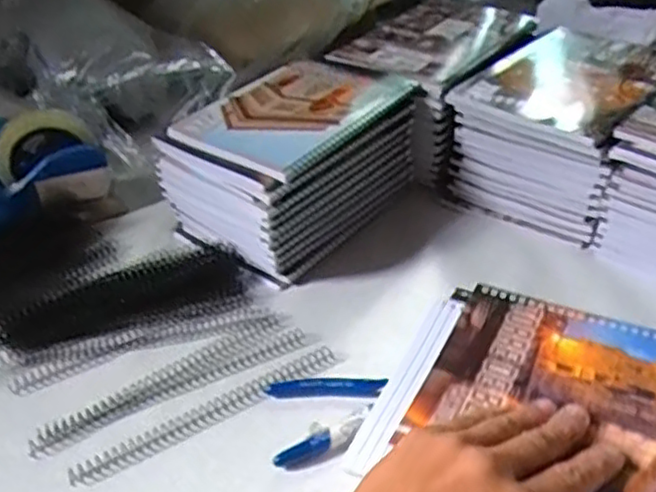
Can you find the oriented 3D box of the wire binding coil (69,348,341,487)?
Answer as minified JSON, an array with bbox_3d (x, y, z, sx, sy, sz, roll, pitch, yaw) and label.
[{"bbox_3d":[-0.085,0.125,0.508,0.210,0.011,0.021,-24,40,-20],"label":"wire binding coil"}]

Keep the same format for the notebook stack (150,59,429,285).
[{"bbox_3d":[-0.029,-0.082,0.669,0.153,0.119,0.219,27,49,36],"label":"notebook stack"}]

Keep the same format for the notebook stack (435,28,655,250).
[{"bbox_3d":[0.227,-0.118,0.675,0.170,0.116,0.190,24,47,34],"label":"notebook stack"}]

